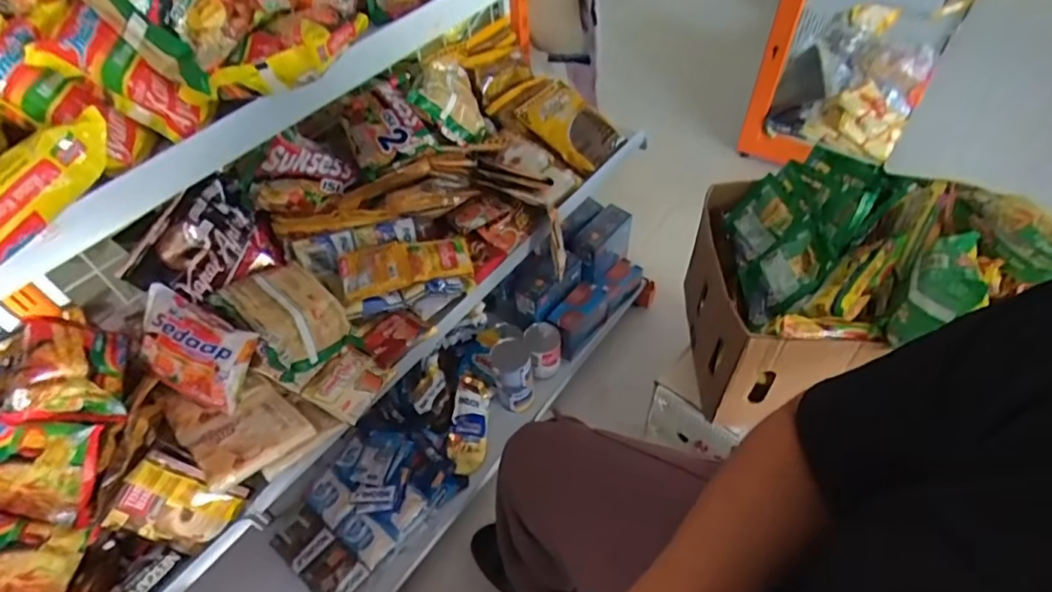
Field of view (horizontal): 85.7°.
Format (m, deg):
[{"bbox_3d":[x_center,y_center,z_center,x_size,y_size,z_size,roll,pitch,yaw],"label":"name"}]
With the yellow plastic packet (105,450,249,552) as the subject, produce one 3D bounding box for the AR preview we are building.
[{"bbox_3d":[-0.364,0.220,0.597,0.082,0.111,0.012,-60,25,-10],"label":"yellow plastic packet"}]

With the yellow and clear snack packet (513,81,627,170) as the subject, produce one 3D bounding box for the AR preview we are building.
[{"bbox_3d":[0.083,-0.303,1.004,0.129,0.049,0.175,-40,71,-21],"label":"yellow and clear snack packet"}]

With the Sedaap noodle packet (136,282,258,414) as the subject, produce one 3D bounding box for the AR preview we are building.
[{"bbox_3d":[-0.391,0.060,0.657,0.142,0.029,0.098,26,92,8],"label":"Sedaap noodle packet"}]

